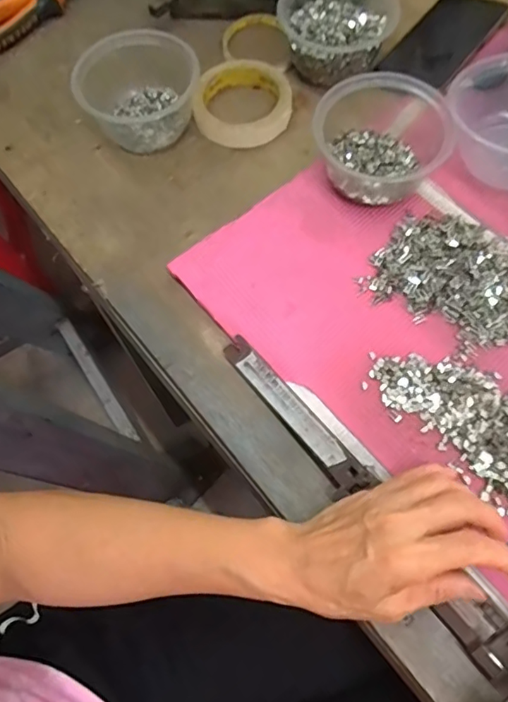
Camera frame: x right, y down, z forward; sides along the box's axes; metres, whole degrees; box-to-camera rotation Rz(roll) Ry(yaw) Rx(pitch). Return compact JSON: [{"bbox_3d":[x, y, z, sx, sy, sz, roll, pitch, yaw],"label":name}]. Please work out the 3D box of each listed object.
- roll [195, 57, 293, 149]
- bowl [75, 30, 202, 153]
[{"bbox_3d":[-0.011,-0.251,0.550,0.094,0.022,0.100,-1,67,2],"label":"roll"},{"bbox_3d":[-0.110,-0.251,0.530,0.113,0.067,0.091,-7,67,-1],"label":"bowl"}]

